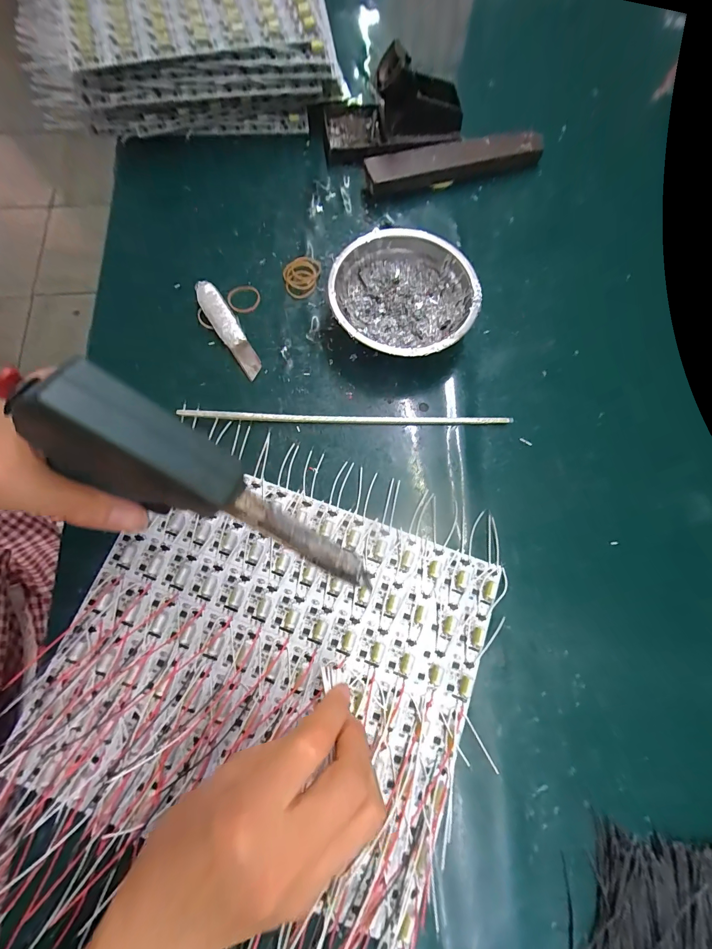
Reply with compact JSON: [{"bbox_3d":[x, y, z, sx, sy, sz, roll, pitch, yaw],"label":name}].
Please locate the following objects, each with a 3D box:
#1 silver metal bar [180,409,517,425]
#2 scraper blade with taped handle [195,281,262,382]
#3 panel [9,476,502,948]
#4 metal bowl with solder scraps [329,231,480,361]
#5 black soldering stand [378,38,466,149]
[{"bbox_3d":[-0.007,-0.048,0.299,0.278,0.011,0.008,0,74,-1],"label":"silver metal bar"},{"bbox_3d":[-0.117,-0.133,0.323,0.023,0.010,0.103,-31,90,-10],"label":"scraper blade with taped handle"},{"bbox_3d":[-0.059,0.133,0.249,0.285,0.008,0.238,20,75,4],"label":"panel"},{"bbox_3d":[0.041,-0.150,0.311,0.122,0.049,0.117,0,74,-1],"label":"metal bowl with solder scraps"},{"bbox_3d":[0.066,-0.376,0.339,0.086,0.057,0.062,-1,74,-2],"label":"black soldering stand"}]

